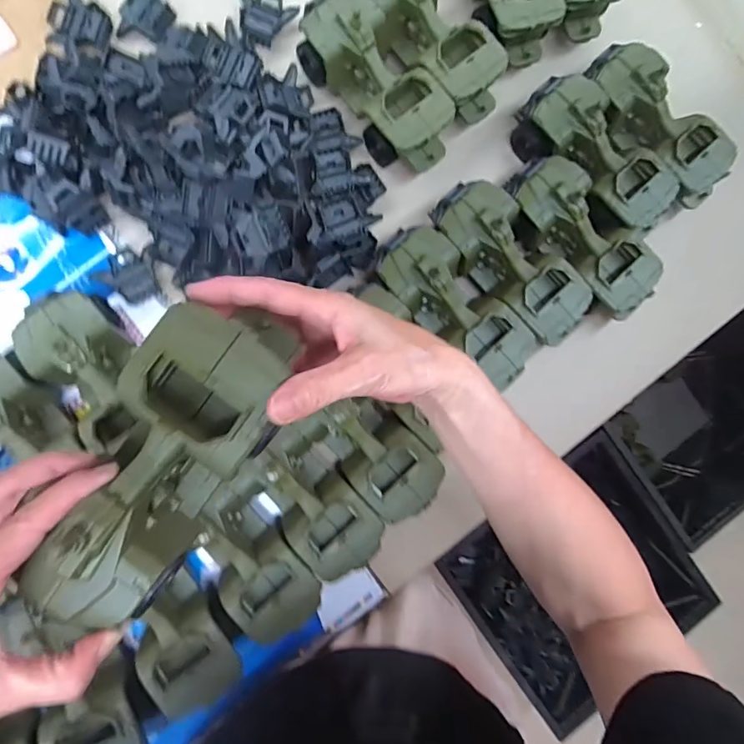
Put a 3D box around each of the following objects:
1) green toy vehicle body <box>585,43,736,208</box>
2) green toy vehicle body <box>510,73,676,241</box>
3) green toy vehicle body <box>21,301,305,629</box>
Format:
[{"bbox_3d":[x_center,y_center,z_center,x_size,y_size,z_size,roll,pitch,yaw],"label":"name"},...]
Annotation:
[{"bbox_3d":[0.311,-0.269,0.526,0.193,0.064,0.093,39,84,-4],"label":"green toy vehicle body"},{"bbox_3d":[0.242,-0.234,0.522,0.095,0.067,0.186,-40,93,-7],"label":"green toy vehicle body"},{"bbox_3d":[-0.106,0.046,0.256,0.076,0.051,0.175,29,86,-2],"label":"green toy vehicle body"}]

